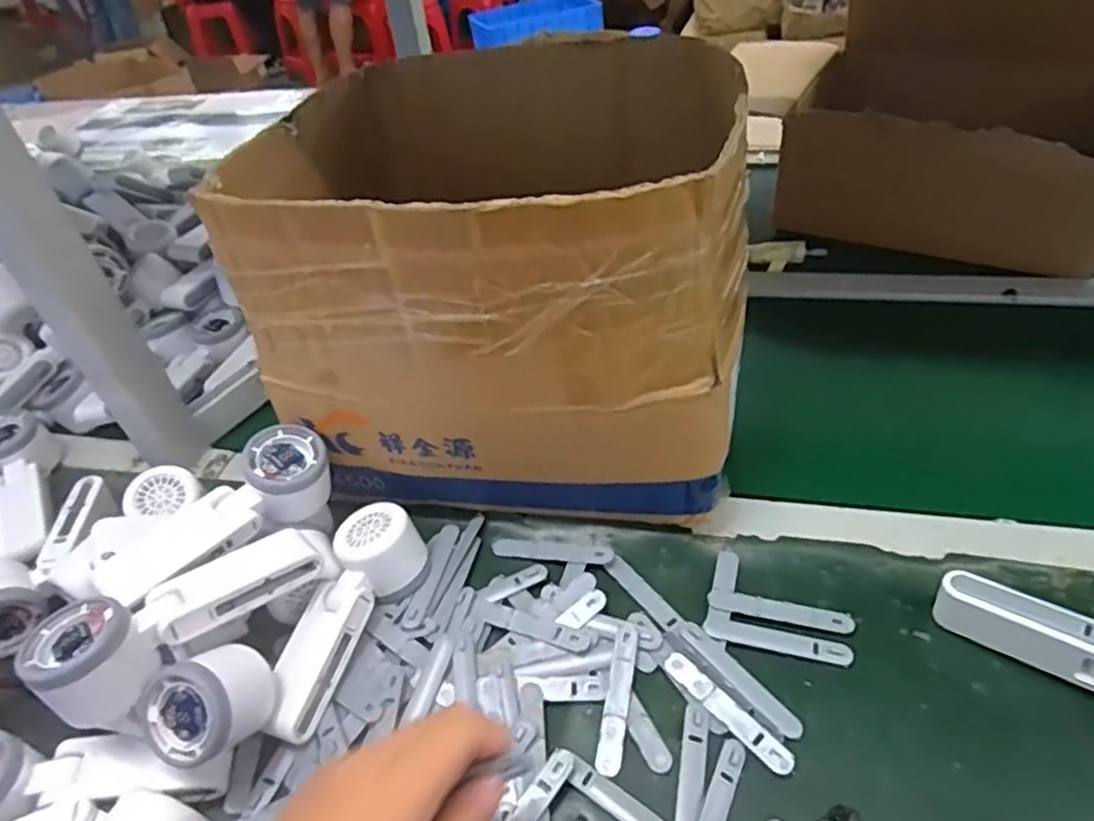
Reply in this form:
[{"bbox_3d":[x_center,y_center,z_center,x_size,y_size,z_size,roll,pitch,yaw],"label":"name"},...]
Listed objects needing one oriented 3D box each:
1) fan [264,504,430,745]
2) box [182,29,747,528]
[{"bbox_3d":[-0.149,0.141,0.495,0.058,0.053,0.159,14,46,23],"label":"fan"},{"bbox_3d":[-0.024,-0.130,0.579,0.337,0.245,0.346,3,42,12],"label":"box"}]

